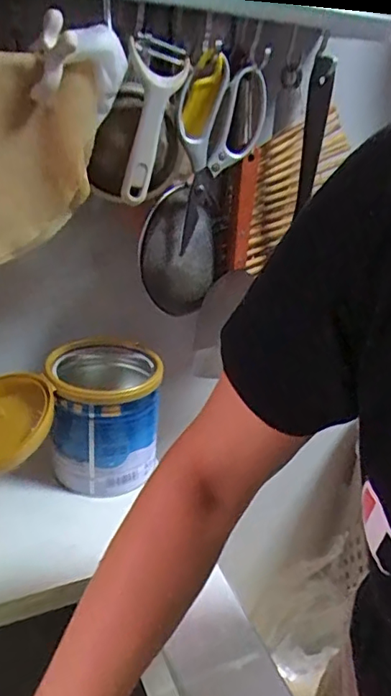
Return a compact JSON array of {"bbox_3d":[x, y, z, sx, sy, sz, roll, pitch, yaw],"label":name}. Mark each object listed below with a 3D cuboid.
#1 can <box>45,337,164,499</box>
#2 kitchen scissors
[{"bbox_3d":[-0.110,0.082,0.659,0.119,0.152,0.127,-3,28,-17],"label":"can"},{"bbox_3d":[0.024,-0.202,0.563,0.091,0.173,0.030,-20,36,-40],"label":"kitchen scissors"}]

